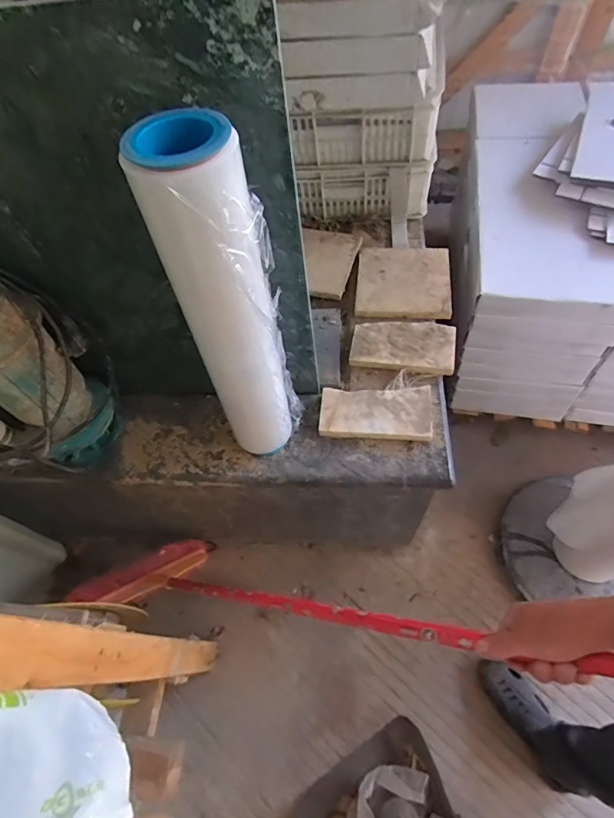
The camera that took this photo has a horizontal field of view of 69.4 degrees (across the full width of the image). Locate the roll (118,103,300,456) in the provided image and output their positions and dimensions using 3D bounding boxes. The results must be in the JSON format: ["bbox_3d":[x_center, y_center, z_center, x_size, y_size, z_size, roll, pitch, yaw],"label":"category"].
[{"bbox_3d":[-0.091,-0.110,0.587,0.117,0.478,0.112,-18,60,-7],"label":"roll"}]

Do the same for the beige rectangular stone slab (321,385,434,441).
[{"bbox_3d":[0.126,0.008,0.818,0.200,0.023,0.104,1,60,4],"label":"beige rectangular stone slab"}]

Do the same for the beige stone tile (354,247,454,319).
[{"bbox_3d":[0.216,-0.289,0.987,0.201,0.025,0.211,5,60,6],"label":"beige stone tile"}]

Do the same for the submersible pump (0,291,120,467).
[{"bbox_3d":[-0.415,-0.034,0.692,0.158,0.355,0.148,37,68,22],"label":"submersible pump"}]

